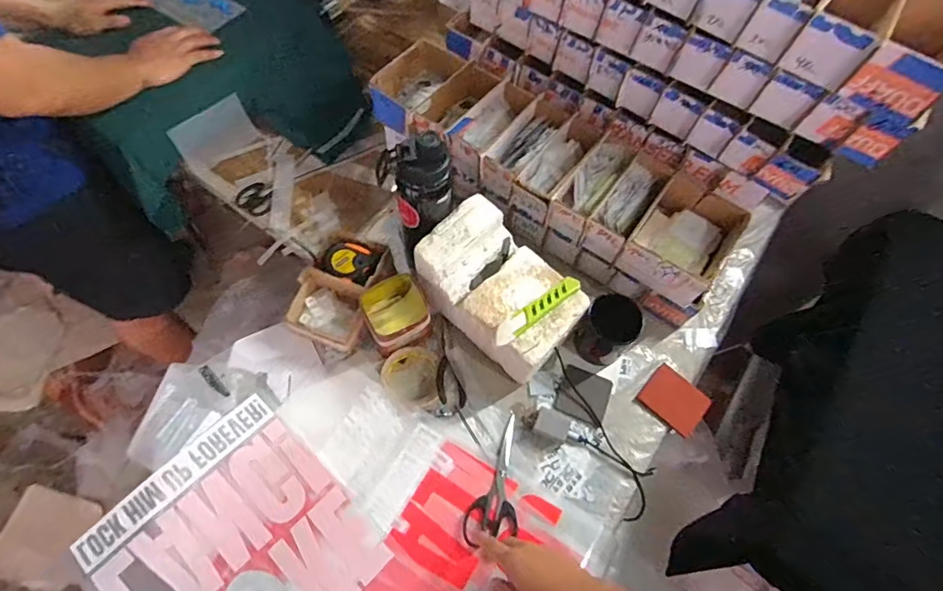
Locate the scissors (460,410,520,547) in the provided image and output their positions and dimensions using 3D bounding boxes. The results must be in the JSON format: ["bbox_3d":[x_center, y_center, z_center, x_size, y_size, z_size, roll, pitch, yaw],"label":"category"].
[{"bbox_3d":[0.042,0.254,0.682,0.069,0.014,0.177,16,59,4],"label":"scissors"}]

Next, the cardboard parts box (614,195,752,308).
[{"bbox_3d":[0.317,-0.081,0.726,0.116,0.074,0.153,36,67,15],"label":"cardboard parts box"}]

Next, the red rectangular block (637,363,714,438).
[{"bbox_3d":[0.310,0.158,0.735,0.089,0.009,0.075,41,68,15],"label":"red rectangular block"}]

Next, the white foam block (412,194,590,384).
[{"bbox_3d":[0.040,-0.002,0.724,0.234,0.143,0.149,41,68,15],"label":"white foam block"}]

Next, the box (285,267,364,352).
[{"bbox_3d":[-0.217,0.022,0.743,0.123,0.056,0.098,21,64,7],"label":"box"}]

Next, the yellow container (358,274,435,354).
[{"bbox_3d":[-0.114,0.030,0.744,0.093,0.061,0.098,-21,67,-13],"label":"yellow container"}]

